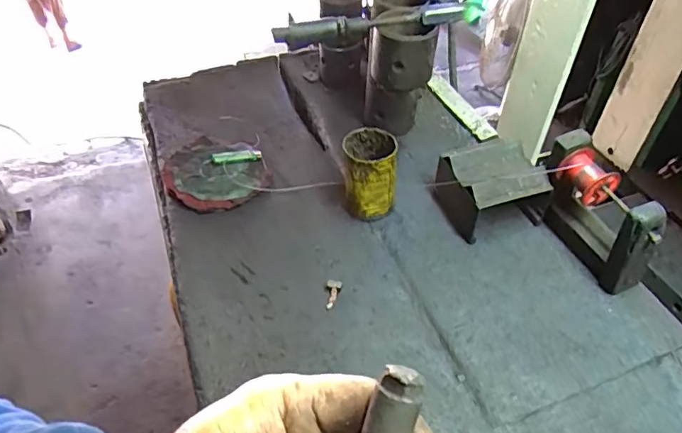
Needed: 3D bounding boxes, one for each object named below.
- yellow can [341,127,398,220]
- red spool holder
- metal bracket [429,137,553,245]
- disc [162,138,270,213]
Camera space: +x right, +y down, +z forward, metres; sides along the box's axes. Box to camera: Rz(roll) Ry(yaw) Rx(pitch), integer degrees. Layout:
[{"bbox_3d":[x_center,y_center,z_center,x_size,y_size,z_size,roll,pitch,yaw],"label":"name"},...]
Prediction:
[{"bbox_3d":[0.041,-0.059,0.743,0.071,0.113,0.072,-1,44,0],"label":"yellow can"},{"bbox_3d":[0.324,0.000,0.658,0.056,0.148,0.171,-20,47,-19],"label":"red spool holder"},{"bbox_3d":[0.208,-0.041,0.732,0.122,0.095,0.117,-14,45,-13],"label":"metal bracket"},{"bbox_3d":[-0.209,-0.074,0.830,0.150,0.027,0.169,-29,50,-26],"label":"disc"}]

